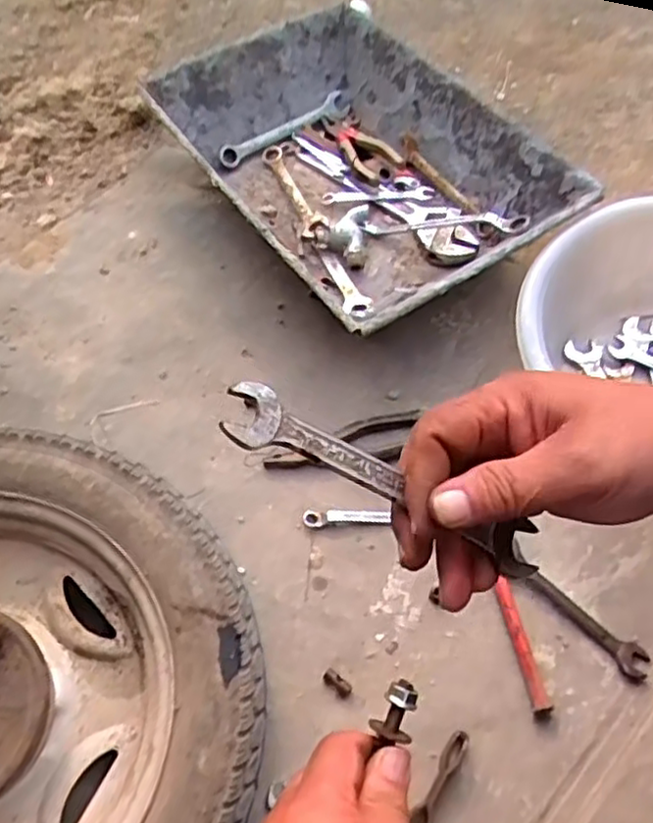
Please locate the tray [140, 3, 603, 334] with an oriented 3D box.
[{"bbox_3d":[0.027,-0.283,0.836,0.313,0.133,0.482,-28,62,-15],"label":"tray"}]

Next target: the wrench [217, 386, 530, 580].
[{"bbox_3d":[0.027,0.033,0.300,0.155,0.011,0.025,29,61,-10],"label":"wrench"}]

